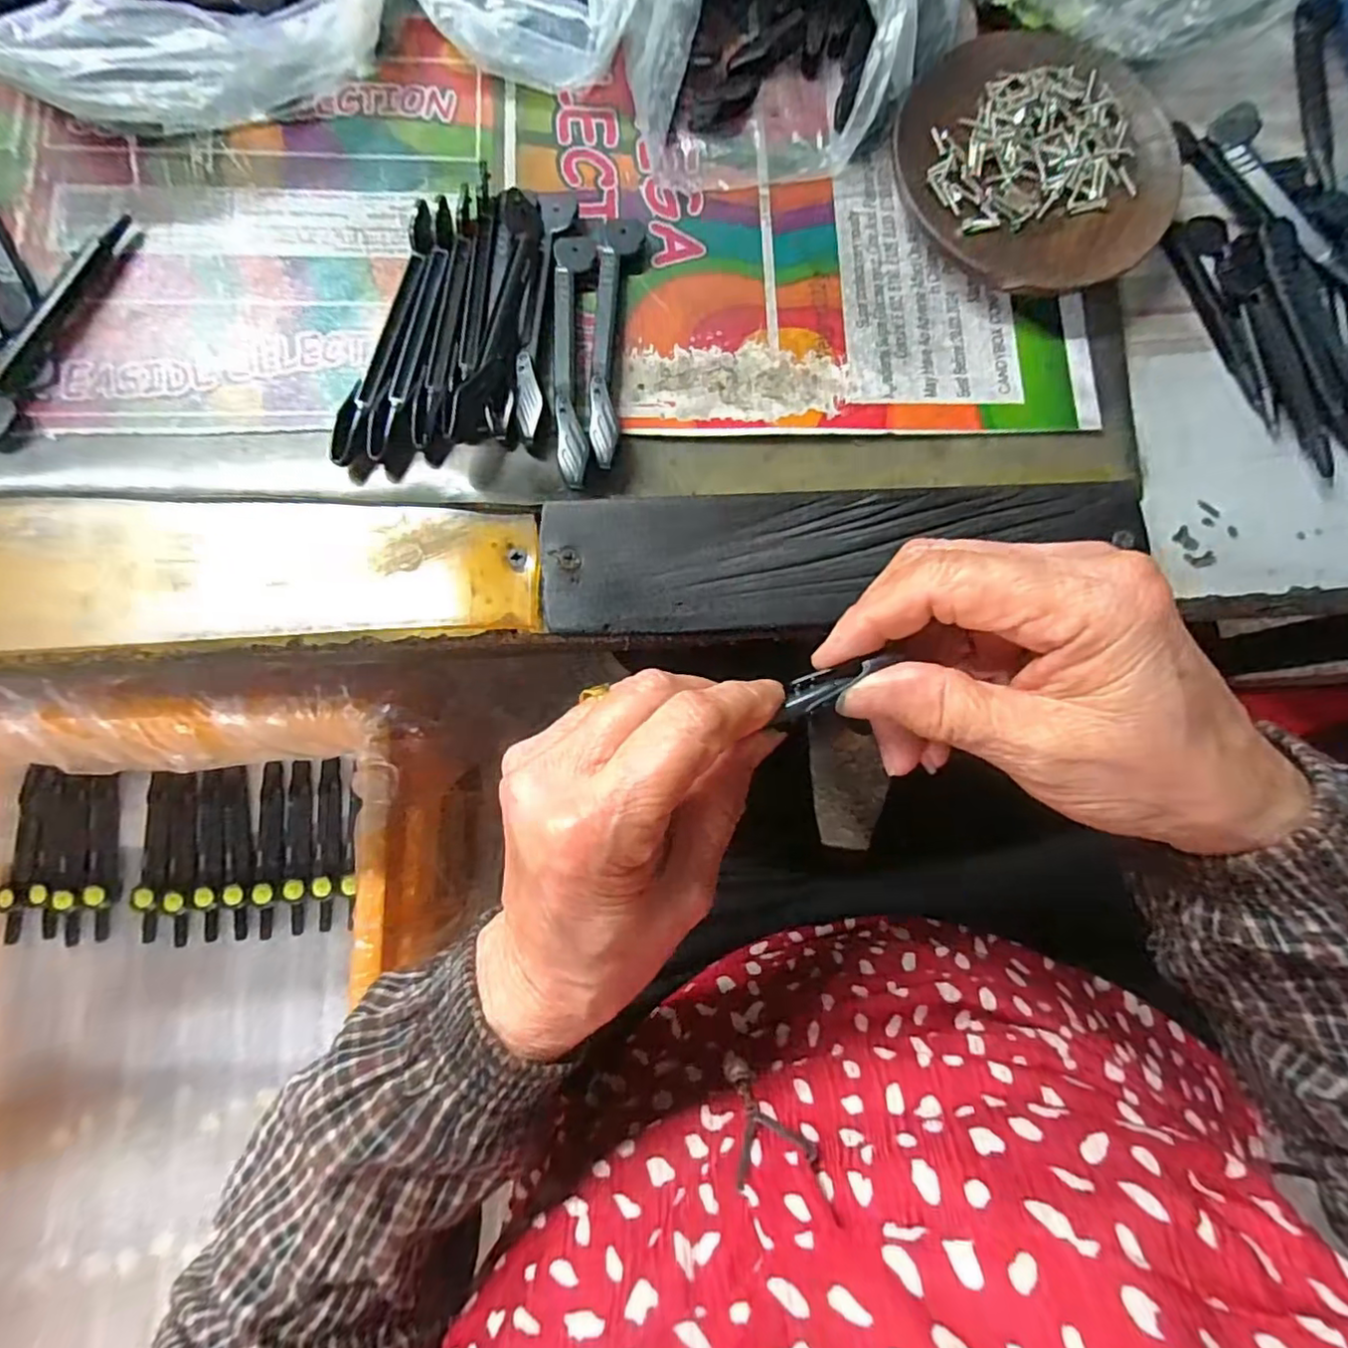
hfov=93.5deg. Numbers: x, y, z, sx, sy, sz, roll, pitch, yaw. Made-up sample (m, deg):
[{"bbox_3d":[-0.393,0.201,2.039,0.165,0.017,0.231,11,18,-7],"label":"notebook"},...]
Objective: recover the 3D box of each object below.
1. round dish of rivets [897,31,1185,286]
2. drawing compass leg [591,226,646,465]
[{"bbox_3d":[0.150,-0.212,0.266,0.109,0.016,0.114,1,81,-4],"label":"round dish of rivets"},{"bbox_3d":[-0.023,-0.129,0.244,0.017,0.011,0.109,3,81,-3],"label":"drawing compass leg"}]

